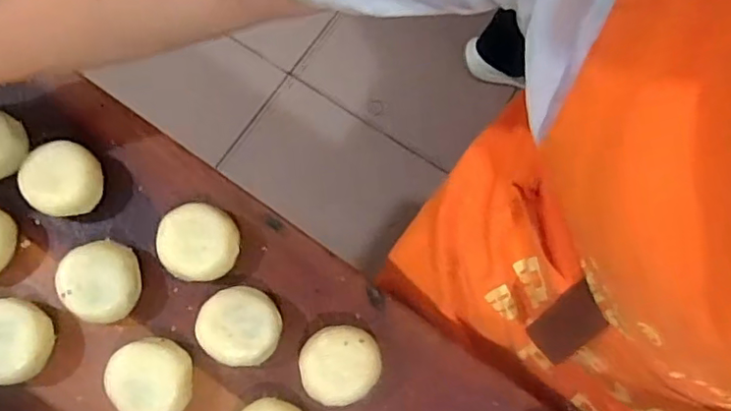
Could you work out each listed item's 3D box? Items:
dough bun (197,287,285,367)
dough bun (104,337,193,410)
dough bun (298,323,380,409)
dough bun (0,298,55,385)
[{"bbox_3d":[-0.086,0.085,0.409,0.053,0.036,0.050,1,74,-3],"label":"dough bun"},{"bbox_3d":[-0.144,0.119,0.399,0.052,0.035,0.053,1,74,-3],"label":"dough bun"},{"bbox_3d":[-0.017,0.110,0.406,0.053,0.035,0.050,1,74,-3],"label":"dough bun"},{"bbox_3d":[-0.237,0.092,0.395,0.052,0.036,0.052,1,74,-3],"label":"dough bun"}]

